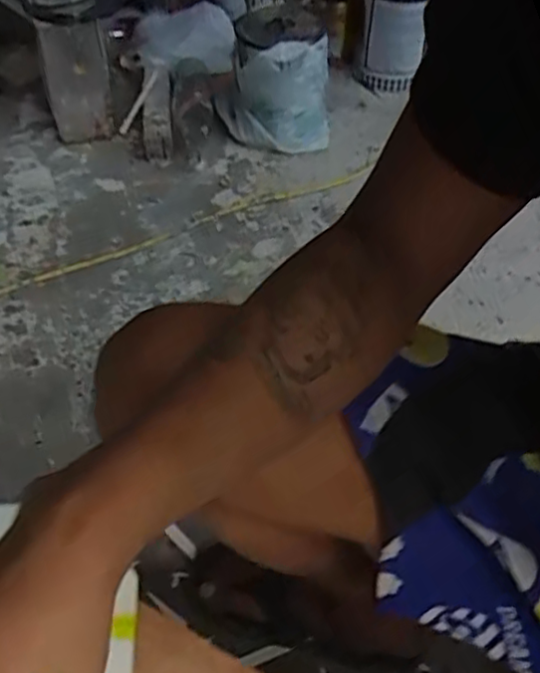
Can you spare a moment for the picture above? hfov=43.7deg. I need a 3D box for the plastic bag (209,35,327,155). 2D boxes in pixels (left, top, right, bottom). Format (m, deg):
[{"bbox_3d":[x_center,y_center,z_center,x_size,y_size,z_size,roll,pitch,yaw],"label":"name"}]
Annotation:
[{"bbox_3d":[0.013,-0.453,1.216,0.174,0.227,0.136,-22,54,-18],"label":"plastic bag"}]

